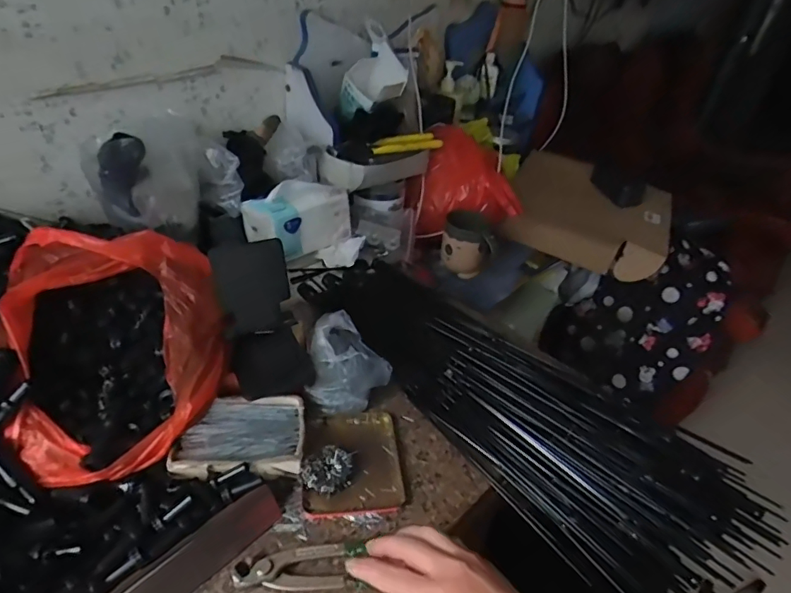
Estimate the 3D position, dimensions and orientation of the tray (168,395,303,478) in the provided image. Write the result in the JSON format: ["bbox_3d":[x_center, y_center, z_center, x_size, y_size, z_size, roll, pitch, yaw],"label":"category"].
[{"bbox_3d":[-0.158,0.143,0.522,0.123,0.022,0.087,-2,38,-12],"label":"tray"}]

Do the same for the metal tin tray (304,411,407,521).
[{"bbox_3d":[-0.045,0.172,0.535,0.098,0.013,0.121,-1,38,-10],"label":"metal tin tray"}]

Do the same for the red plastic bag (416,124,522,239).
[{"bbox_3d":[0.129,-0.196,0.923,0.191,0.148,0.108,8,37,1],"label":"red plastic bag"}]

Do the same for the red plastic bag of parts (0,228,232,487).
[{"bbox_3d":[-0.285,0.036,0.509,0.213,0.123,0.204,-3,38,-13],"label":"red plastic bag of parts"}]

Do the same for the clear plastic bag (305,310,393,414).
[{"bbox_3d":[-0.062,0.079,0.615,0.099,0.059,0.117,-7,39,-18],"label":"clear plastic bag"}]

